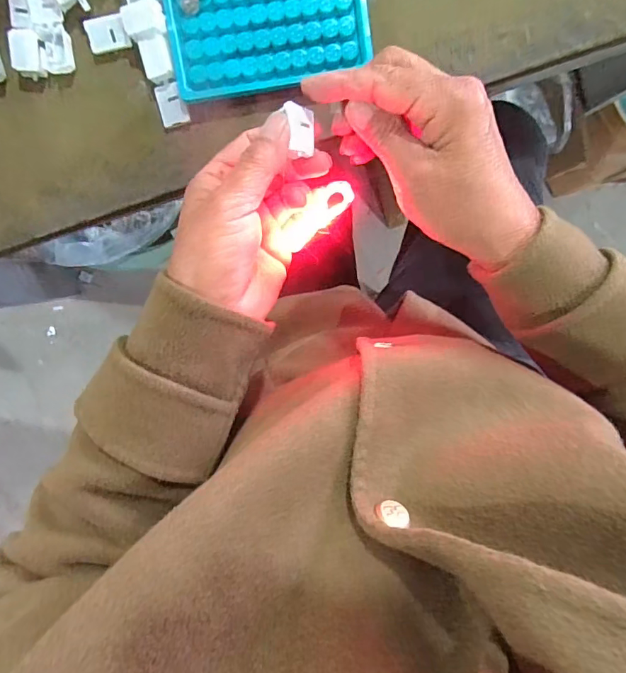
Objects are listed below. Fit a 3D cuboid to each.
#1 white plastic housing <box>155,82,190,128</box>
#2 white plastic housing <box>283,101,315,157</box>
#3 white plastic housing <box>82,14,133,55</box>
[{"bbox_3d":[-0.097,-0.159,0.299,0.019,0.006,0.026,-12,99,1],"label":"white plastic housing"},{"bbox_3d":[-0.008,-0.117,0.247,0.019,0.010,0.026,-13,103,-40],"label":"white plastic housing"},{"bbox_3d":[-0.135,-0.199,0.289,0.028,0.004,0.018,-8,127,3],"label":"white plastic housing"}]

